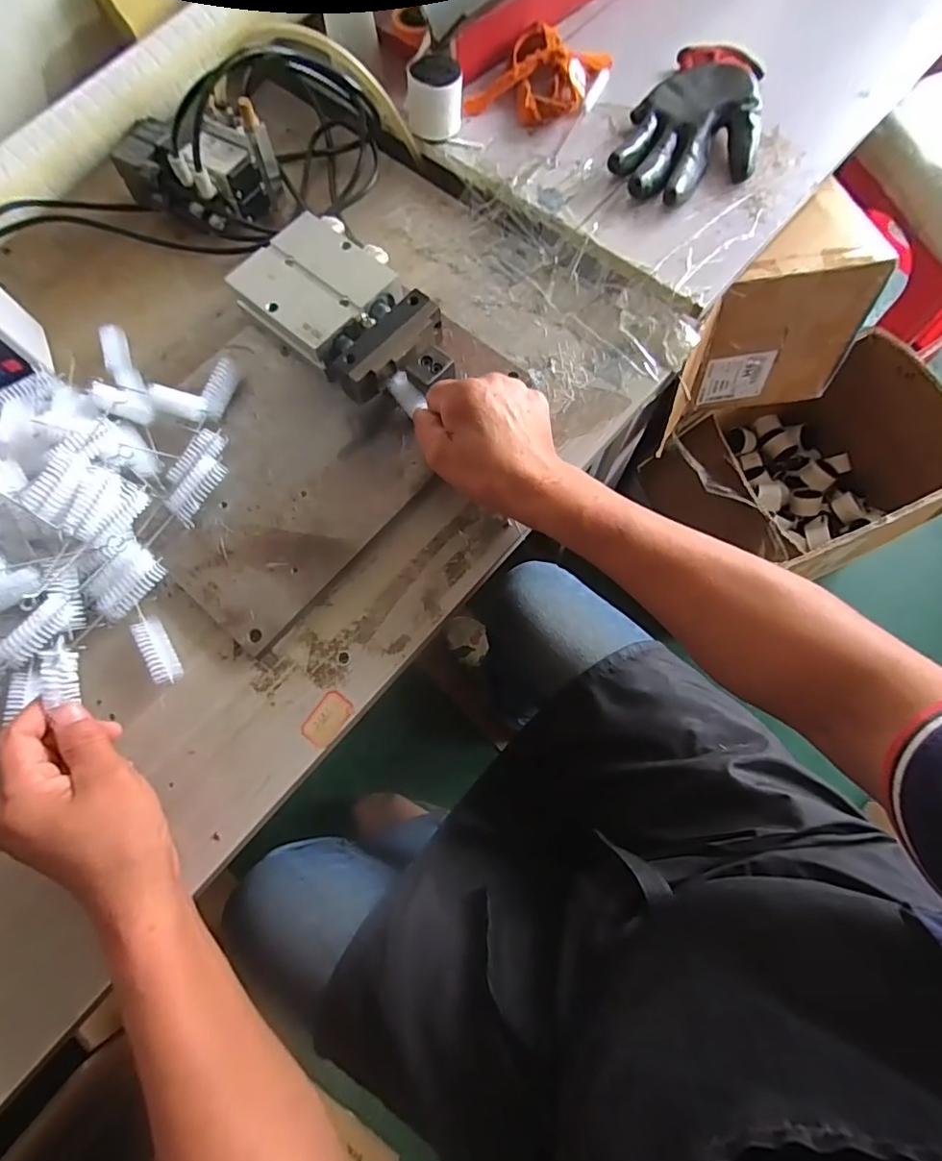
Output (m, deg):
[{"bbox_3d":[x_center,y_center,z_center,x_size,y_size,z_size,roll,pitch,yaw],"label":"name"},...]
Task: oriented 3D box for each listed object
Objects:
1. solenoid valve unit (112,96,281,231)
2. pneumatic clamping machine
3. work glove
[{"bbox_3d":[-0.248,-0.372,0.476,0.129,0.076,0.071,10,77,1],"label":"solenoid valve unit"},{"bbox_3d":[-0.097,-0.217,0.440,0.118,0.049,0.200,-42,81,-10],"label":"pneumatic clamping machine"},{"bbox_3d":[0.214,-0.430,0.495,0.116,0.032,0.204,21,75,7],"label":"work glove"}]

